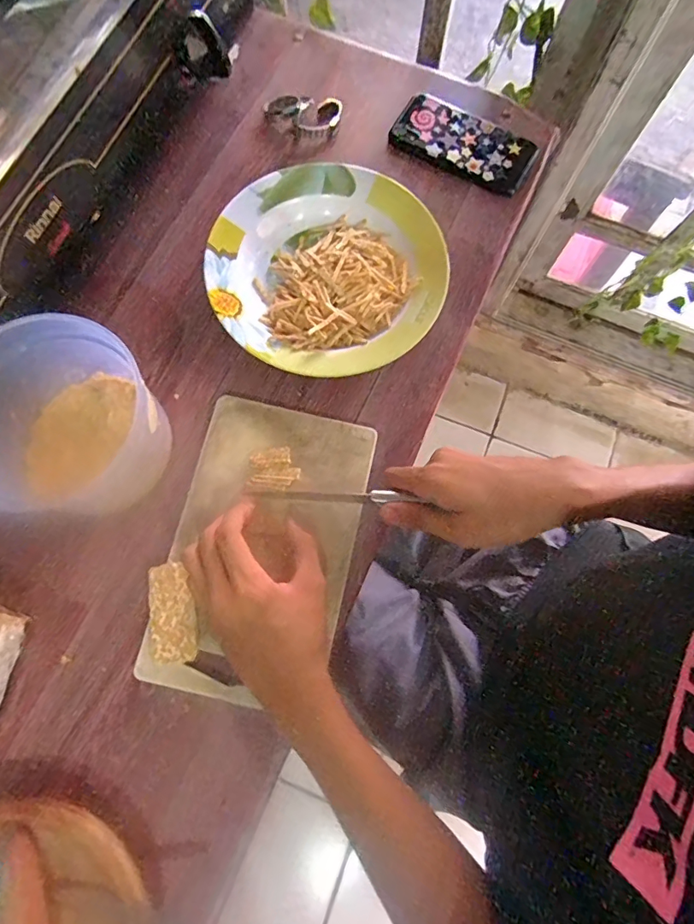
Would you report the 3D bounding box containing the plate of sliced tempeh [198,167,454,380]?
[{"bbox_3d":[-0.016,-0.179,0.453,0.205,0.030,0.214,0,77,-1],"label":"plate of sliced tempeh"}]

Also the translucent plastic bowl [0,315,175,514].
[{"bbox_3d":[-0.220,-0.029,0.377,0.125,0.106,0.121,0,77,-1],"label":"translucent plastic bowl"}]

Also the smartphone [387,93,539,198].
[{"bbox_3d":[0.126,-0.341,0.509,0.145,0.012,0.075,29,78,5],"label":"smartphone"}]

